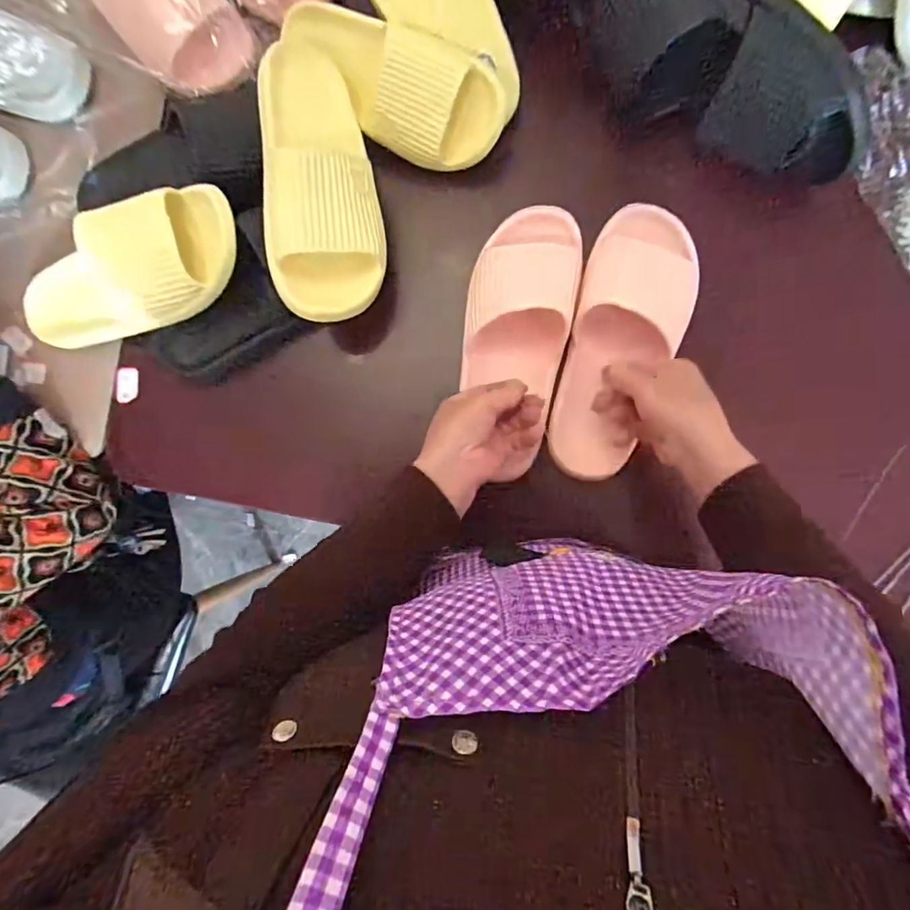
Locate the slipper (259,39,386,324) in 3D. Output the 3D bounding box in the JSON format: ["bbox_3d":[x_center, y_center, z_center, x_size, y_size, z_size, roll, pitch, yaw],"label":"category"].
[{"bbox_3d":[-0.119,-0.257,0.481,0.107,0.072,0.254,-5,82,-25],"label":"slipper"}]

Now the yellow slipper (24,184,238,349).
[{"bbox_3d":[-0.315,-0.163,0.513,0.250,0.092,0.099,-24,87,4],"label":"yellow slipper"}]

